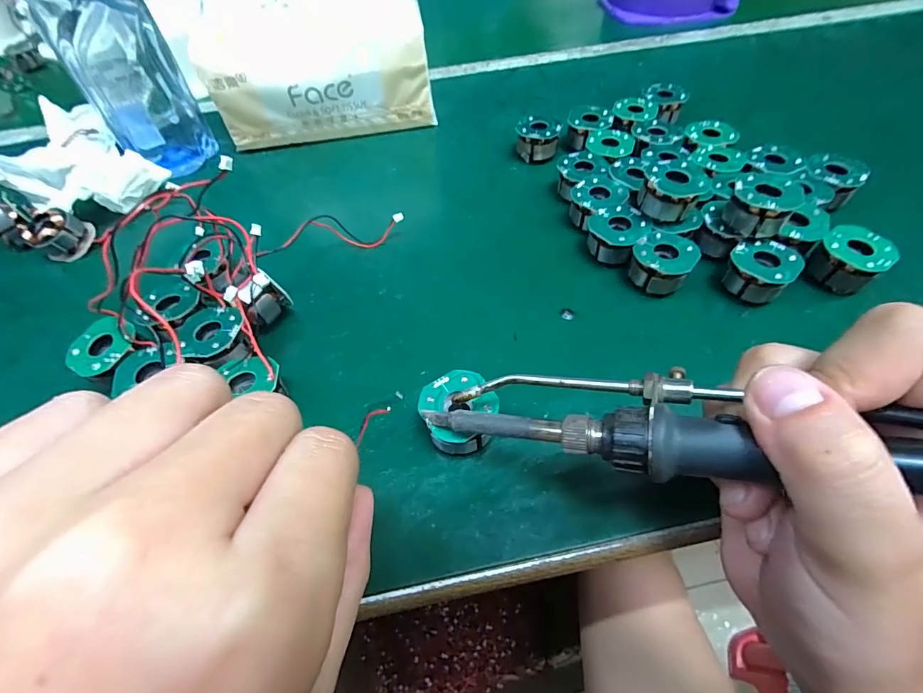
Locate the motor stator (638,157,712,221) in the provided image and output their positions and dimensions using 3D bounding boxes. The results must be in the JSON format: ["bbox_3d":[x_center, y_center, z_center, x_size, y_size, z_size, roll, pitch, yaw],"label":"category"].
[{"bbox_3d":[0.112,-0.082,0.227,0.031,0.024,0.030,17,58,15],"label":"motor stator"}]

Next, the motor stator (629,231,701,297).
[{"bbox_3d":[0.107,-0.044,0.225,0.029,0.021,0.029,36,65,25],"label":"motor stator"}]

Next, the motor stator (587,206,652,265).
[{"bbox_3d":[0.087,-0.061,0.238,0.030,0.022,0.029,21,59,17],"label":"motor stator"}]

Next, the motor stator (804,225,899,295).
[{"bbox_3d":[0.199,-0.044,0.218,0.030,0.021,0.029,38,65,26],"label":"motor stator"}]

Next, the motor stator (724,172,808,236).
[{"bbox_3d":[0.152,-0.071,0.217,0.029,0.023,0.029,-2,55,3],"label":"motor stator"}]

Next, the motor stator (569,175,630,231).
[{"bbox_3d":[0.081,-0.085,0.255,0.032,0.020,0.028,-23,57,-12],"label":"motor stator"}]

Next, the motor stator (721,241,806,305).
[{"bbox_3d":[0.153,-0.038,0.218,0.029,0.021,0.029,-34,60,-19],"label":"motor stator"}]

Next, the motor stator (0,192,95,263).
[{"bbox_3d":[-0.265,-0.072,0.266,0.056,0.023,0.029,14,57,-3],"label":"motor stator"}]

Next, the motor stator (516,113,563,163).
[{"bbox_3d":[0.055,-0.148,0.303,0.029,0.024,0.029,12,57,12],"label":"motor stator"}]

